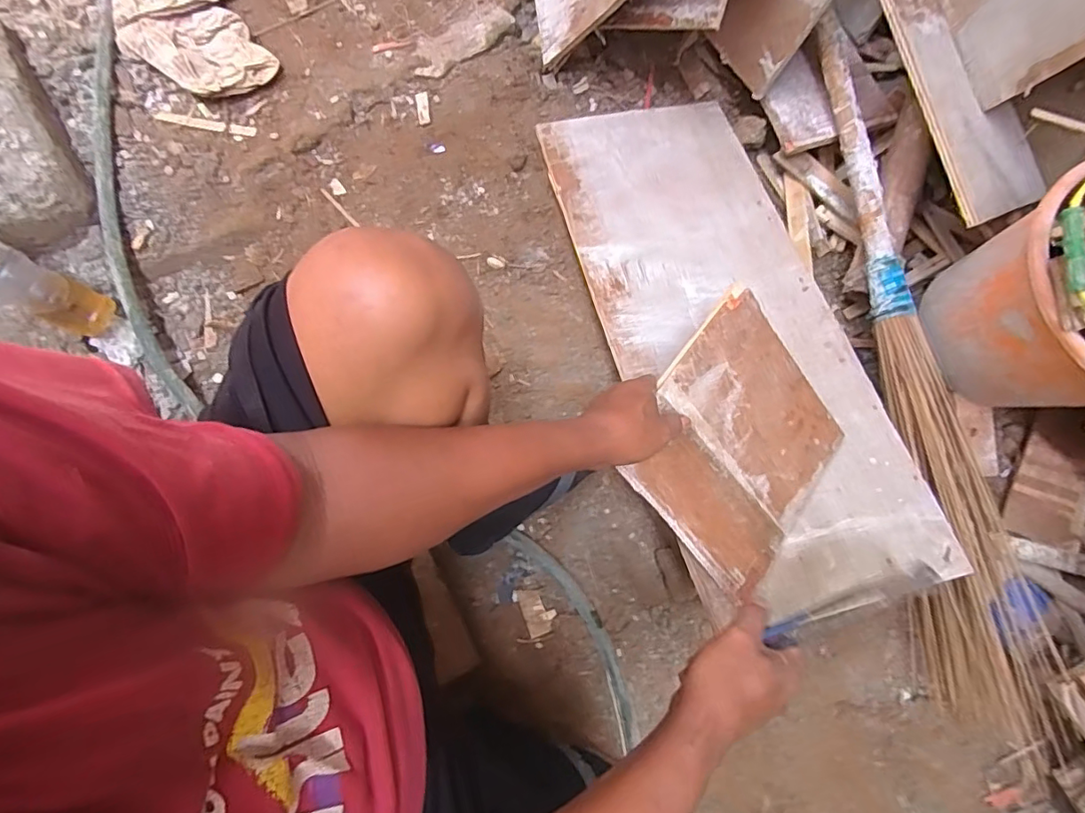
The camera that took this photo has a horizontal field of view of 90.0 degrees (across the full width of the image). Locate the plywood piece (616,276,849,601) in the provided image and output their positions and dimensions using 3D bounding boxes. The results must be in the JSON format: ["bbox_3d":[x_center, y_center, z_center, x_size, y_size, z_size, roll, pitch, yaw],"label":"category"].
[{"bbox_3d":[0.213,0.039,0.582,0.241,0.013,0.256,49,67,-18],"label":"plywood piece"}]

